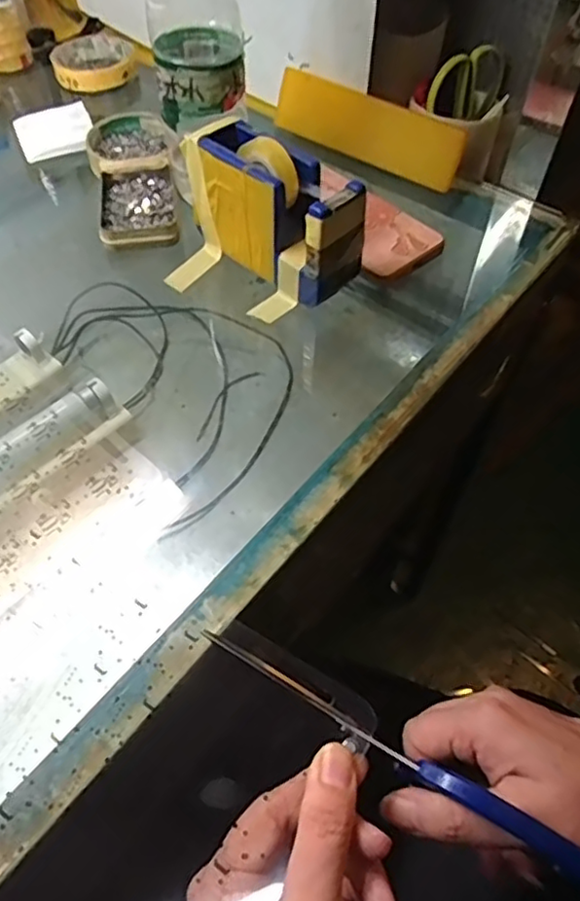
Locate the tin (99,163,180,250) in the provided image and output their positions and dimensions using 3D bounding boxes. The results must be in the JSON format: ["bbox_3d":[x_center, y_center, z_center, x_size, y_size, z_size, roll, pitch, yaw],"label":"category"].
[{"bbox_3d":[-0.123,-0.199,0.501,0.059,0.014,0.094,-9,54,-6],"label":"tin"}]

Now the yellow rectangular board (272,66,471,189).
[{"bbox_3d":[0.067,-0.289,0.549,0.194,0.051,0.012,35,44,23],"label":"yellow rectangular board"}]

